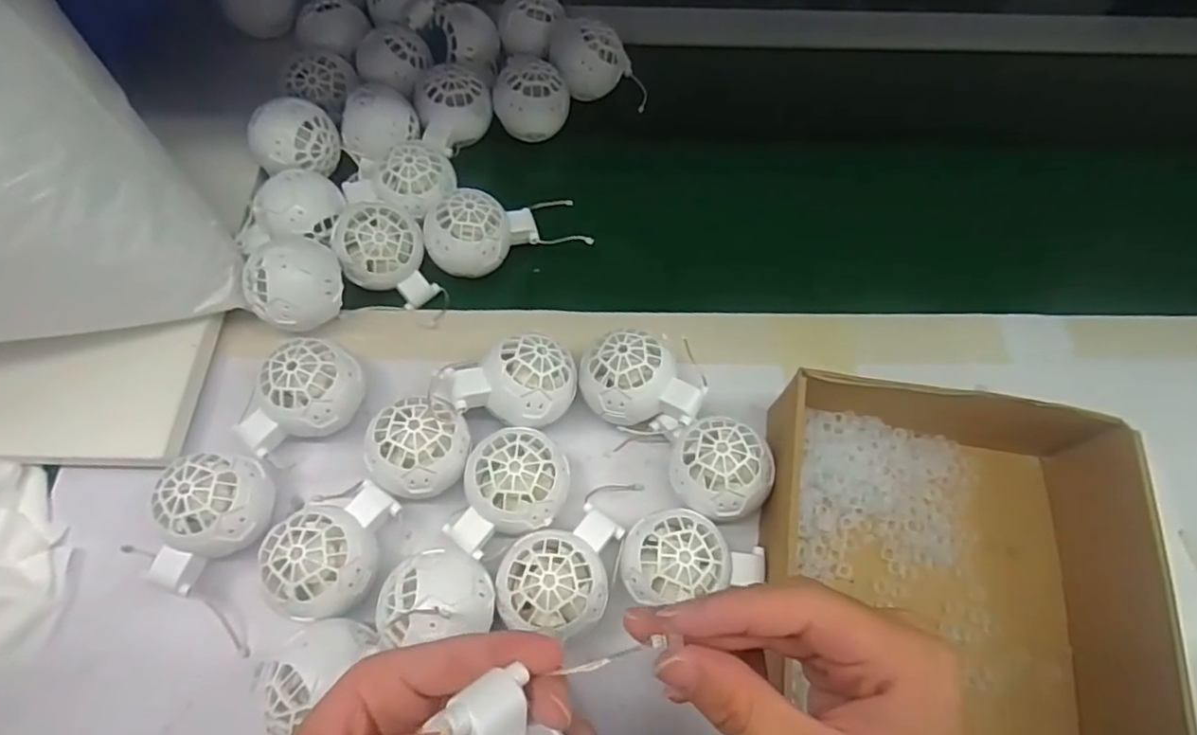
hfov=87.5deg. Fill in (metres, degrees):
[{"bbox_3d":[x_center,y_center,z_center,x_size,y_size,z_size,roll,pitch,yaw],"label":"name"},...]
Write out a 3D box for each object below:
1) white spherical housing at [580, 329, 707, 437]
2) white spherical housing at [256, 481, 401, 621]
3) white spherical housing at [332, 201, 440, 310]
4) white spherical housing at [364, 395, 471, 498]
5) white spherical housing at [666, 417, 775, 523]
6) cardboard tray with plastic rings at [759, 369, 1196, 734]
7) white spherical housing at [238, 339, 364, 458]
[{"bbox_3d":[0.027,0.013,0.415,0.081,0.062,0.056,14,65,4],"label":"white spherical housing"},{"bbox_3d":[-0.157,0.106,0.368,0.058,0.056,0.079,12,65,4],"label":"white spherical housing"},{"bbox_3d":[-0.158,-0.087,0.455,0.060,0.052,0.070,-22,68,-12],"label":"white spherical housing"},{"bbox_3d":[-0.111,0.053,0.392,0.057,0.059,0.054,1,65,-2],"label":"white spherical housing"},{"bbox_3d":[0.075,0.066,0.396,0.061,0.062,0.054,35,68,14],"label":"white spherical housing"},{"bbox_3d":[0.202,0.116,0.371,0.197,0.073,0.213,9,65,2],"label":"cardboard tray with plastic rings"},{"bbox_3d":[-0.187,0.023,0.398,0.050,0.057,0.078,28,67,11],"label":"white spherical housing"}]

